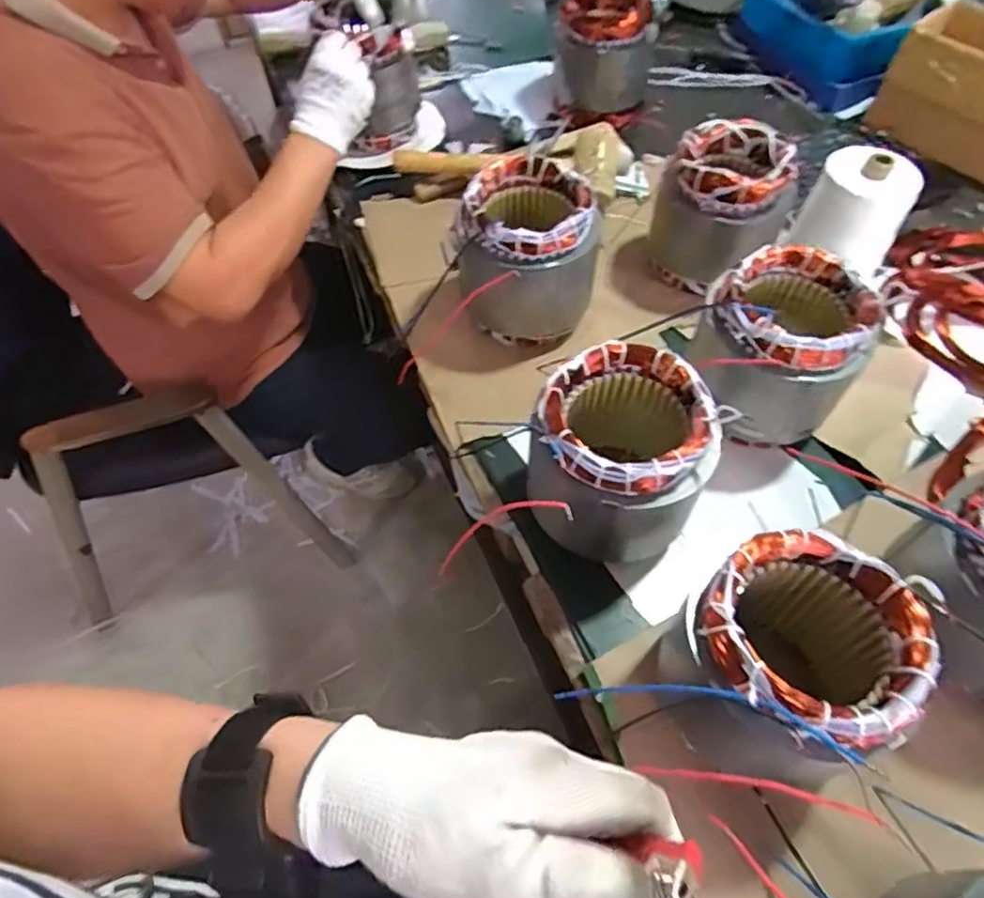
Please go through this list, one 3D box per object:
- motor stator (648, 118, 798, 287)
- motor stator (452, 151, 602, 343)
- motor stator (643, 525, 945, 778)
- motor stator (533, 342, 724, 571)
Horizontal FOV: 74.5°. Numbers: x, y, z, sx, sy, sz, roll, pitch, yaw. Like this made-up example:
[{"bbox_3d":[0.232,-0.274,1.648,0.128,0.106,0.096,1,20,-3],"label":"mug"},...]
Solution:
[{"bbox_3d":[0.284,-0.294,0.805,0.156,0.165,0.141,13,57,10],"label":"motor stator"},{"bbox_3d":[0.044,-0.212,0.742,0.151,0.168,0.146,-12,57,-7],"label":"motor stator"},{"bbox_3d":[0.209,0.161,0.477,0.132,0.180,0.142,-1,56,1],"label":"motor stator"},{"bbox_3d":[0.113,0.012,0.579,0.148,0.162,0.140,-2,56,0],"label":"motor stator"}]

